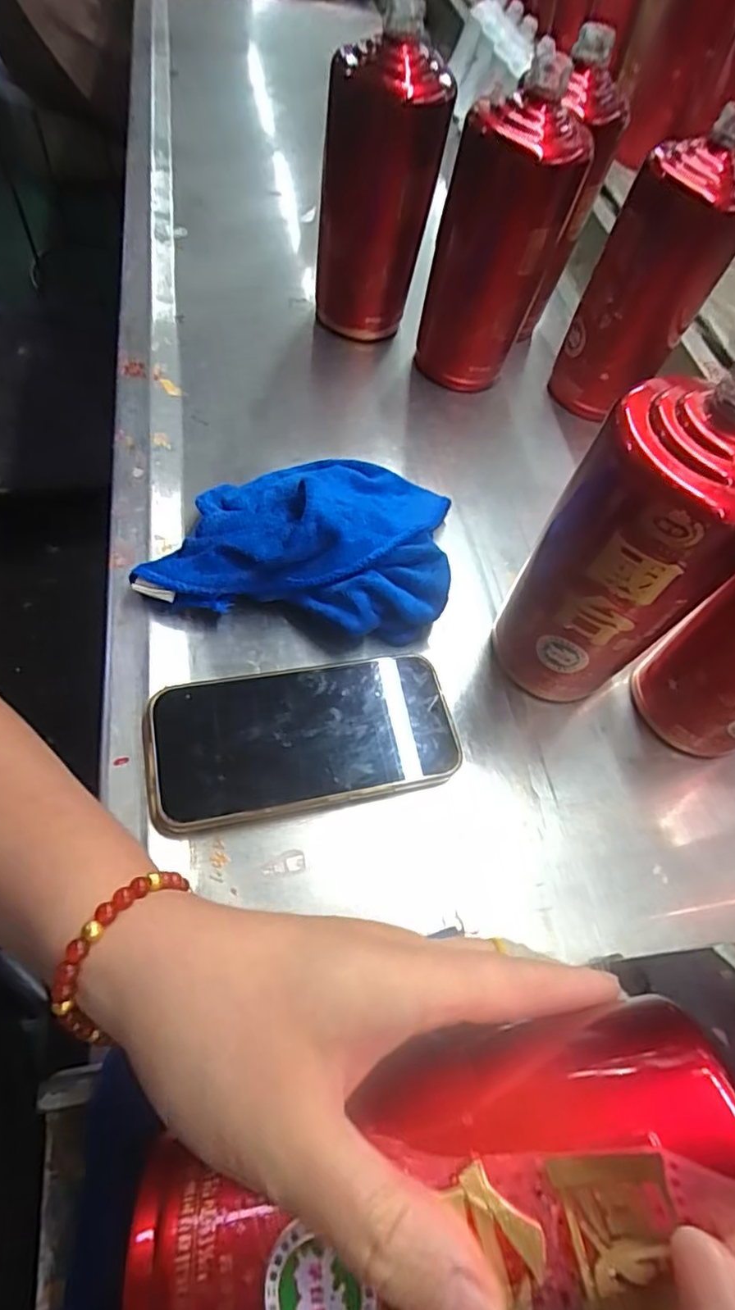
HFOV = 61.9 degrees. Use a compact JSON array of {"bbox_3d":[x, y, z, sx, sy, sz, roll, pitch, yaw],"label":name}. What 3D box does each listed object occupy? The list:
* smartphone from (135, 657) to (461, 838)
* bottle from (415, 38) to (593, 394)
[{"bbox_3d":[-0.033,0.043,0.326,0.159,0.006,0.078,-7,64,-15],"label":"smartphone"},{"bbox_3d":[0.095,-0.302,0.464,0.095,0.206,0.067,16,60,3],"label":"bottle"}]

